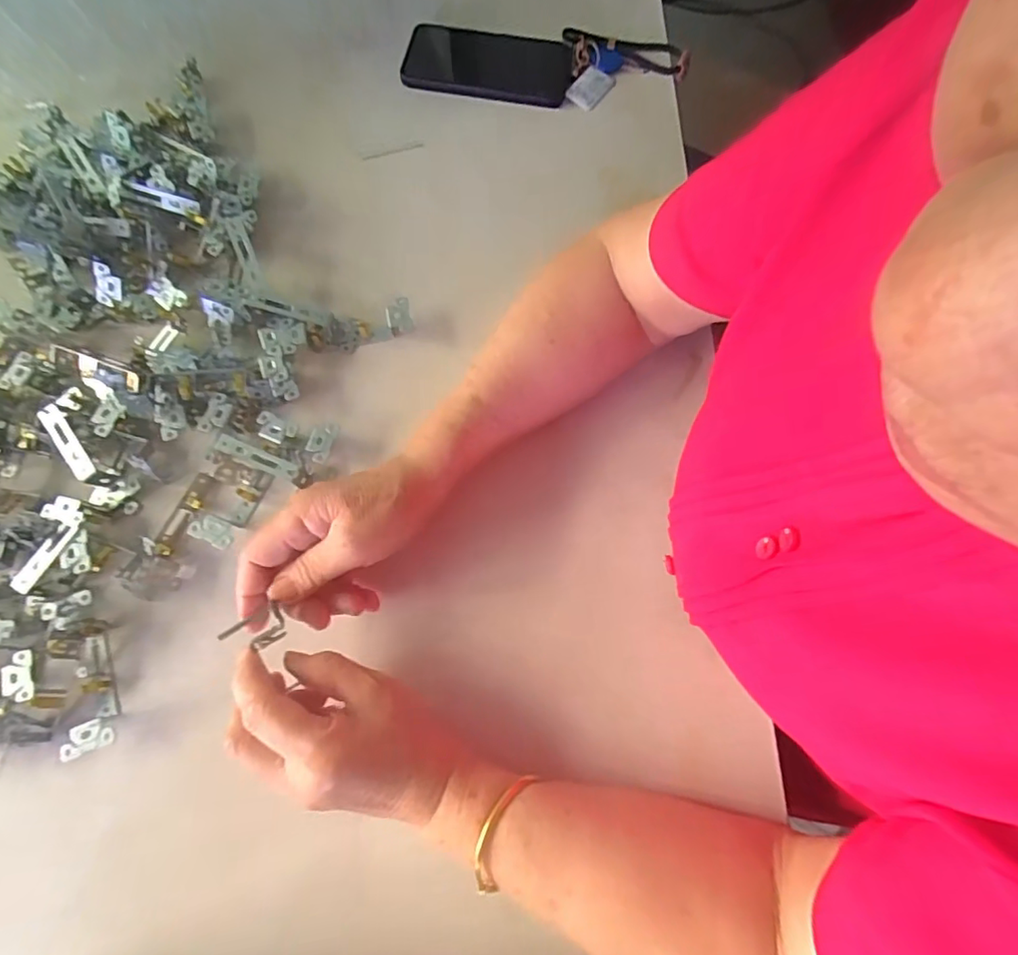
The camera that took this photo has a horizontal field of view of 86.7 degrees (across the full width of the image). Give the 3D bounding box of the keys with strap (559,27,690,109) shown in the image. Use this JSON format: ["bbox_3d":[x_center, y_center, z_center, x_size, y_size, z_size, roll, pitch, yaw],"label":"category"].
[{"bbox_3d":[0.121,-0.421,0.547,0.124,0.021,0.089,0,73,0],"label":"keys with strap"}]

